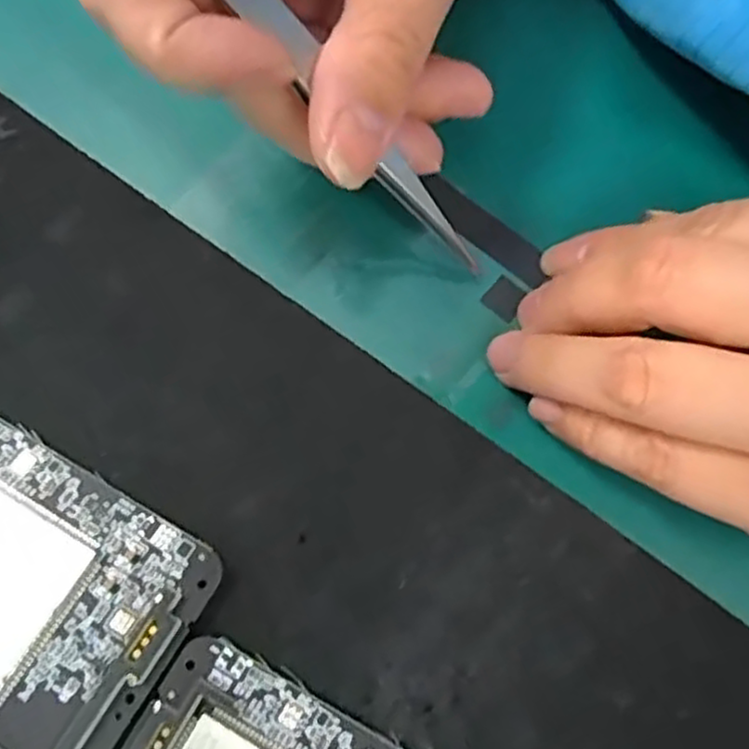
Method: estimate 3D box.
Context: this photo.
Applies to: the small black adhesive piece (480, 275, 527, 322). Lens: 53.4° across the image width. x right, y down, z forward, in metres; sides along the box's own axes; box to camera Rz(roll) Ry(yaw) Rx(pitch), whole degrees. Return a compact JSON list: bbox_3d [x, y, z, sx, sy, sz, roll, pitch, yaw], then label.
[{"bbox_3d":[0.035,-0.021,0.203,0.010,0.004,0.010,36,77,11],"label":"small black adhesive piece"}]

